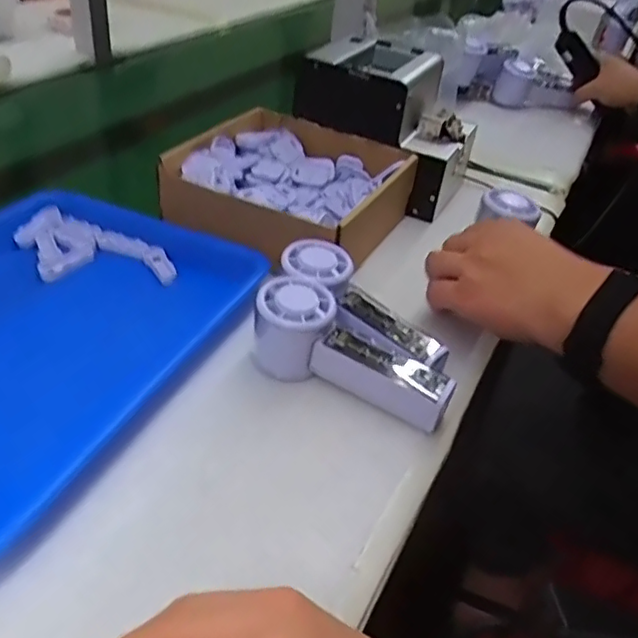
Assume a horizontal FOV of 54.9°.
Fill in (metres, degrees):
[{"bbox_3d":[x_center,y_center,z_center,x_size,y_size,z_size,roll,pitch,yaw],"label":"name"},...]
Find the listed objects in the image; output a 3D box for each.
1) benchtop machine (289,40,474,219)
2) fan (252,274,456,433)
[{"bbox_3d":[0.088,-0.230,0.710,0.178,0.130,0.141,25,42,21],"label":"benchtop machine"},{"bbox_3d":[0.025,0.023,0.446,0.151,0.053,0.057,20,40,15],"label":"fan"}]

